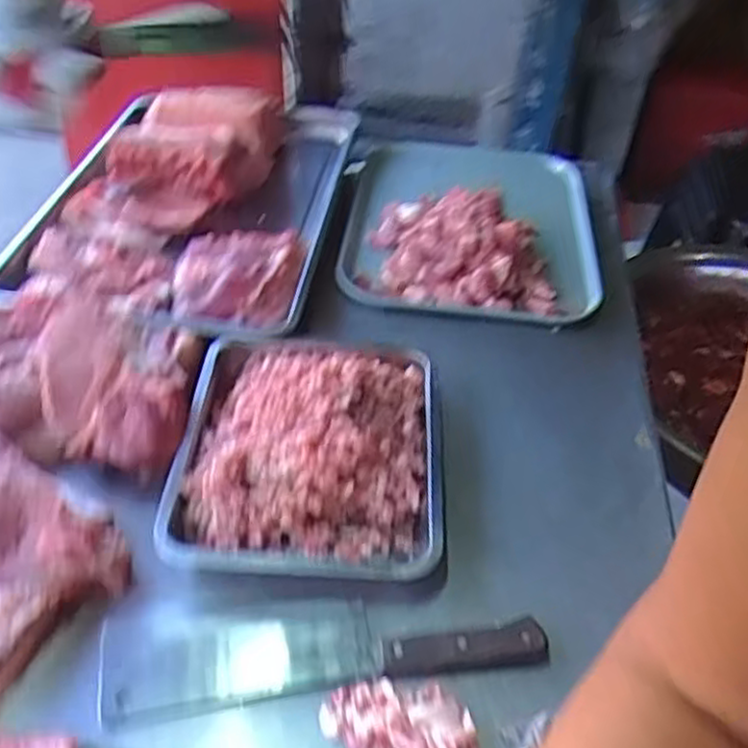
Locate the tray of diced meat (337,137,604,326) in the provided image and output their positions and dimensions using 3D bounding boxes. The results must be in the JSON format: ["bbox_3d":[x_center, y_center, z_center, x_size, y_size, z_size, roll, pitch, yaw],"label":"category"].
[{"bbox_3d":[0.143,-0.239,1.138,0.353,0.097,0.470,6,42,1],"label":"tray of diced meat"}]

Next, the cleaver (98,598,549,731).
[{"bbox_3d":[-0.043,0.222,0.646,0.357,0.023,0.086,-3,42,-9],"label":"cleaver"}]

